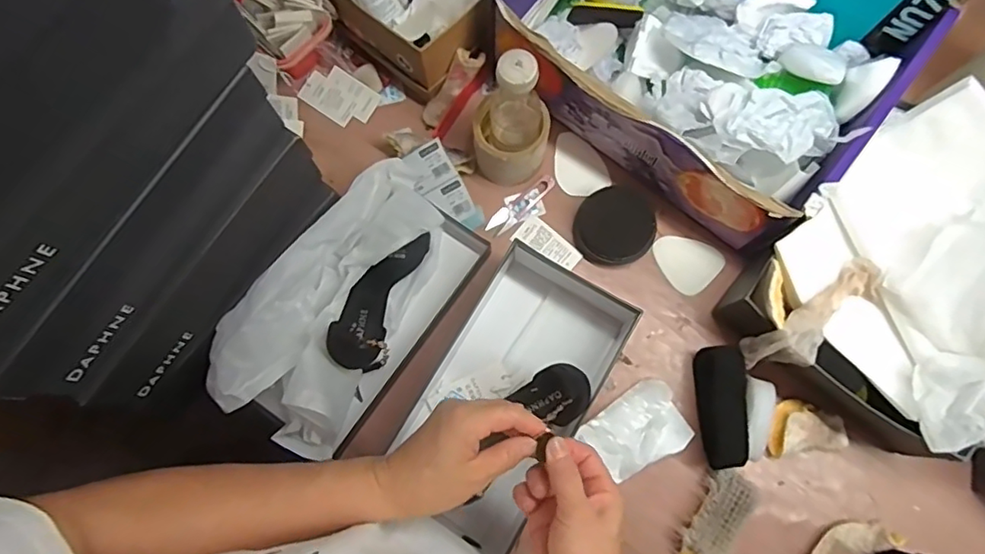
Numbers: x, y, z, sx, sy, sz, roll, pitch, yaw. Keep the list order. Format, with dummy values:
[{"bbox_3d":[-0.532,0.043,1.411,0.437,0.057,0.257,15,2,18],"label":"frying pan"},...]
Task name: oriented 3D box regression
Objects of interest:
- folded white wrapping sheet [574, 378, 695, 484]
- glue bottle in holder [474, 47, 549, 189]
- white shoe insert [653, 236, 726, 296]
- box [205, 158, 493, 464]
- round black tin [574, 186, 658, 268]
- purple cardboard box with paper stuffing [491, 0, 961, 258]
[{"bbox_3d":[0.163,0.171,0.645,0.110,0.024,0.078,-34,79,-7],"label":"folded white wrapping sheet"},{"bbox_3d":[0.018,-0.171,0.639,0.084,0.180,0.072,22,78,6],"label":"glue bottle in holder"},{"bbox_3d":[0.235,-0.021,0.702,0.077,0.007,0.067,44,81,10],"label":"white shoe insert"},{"bbox_3d":[-0.150,0.028,0.625,0.152,0.128,0.304,35,80,8],"label":"box"},{"bbox_3d":[0.147,-0.059,0.689,0.091,0.032,0.087,0,77,1],"label":"round black tin"},{"bbox_3d":[0.234,-0.268,0.668,0.399,0.139,0.300,37,80,8],"label":"purple cardboard box with paper stuffing"}]

